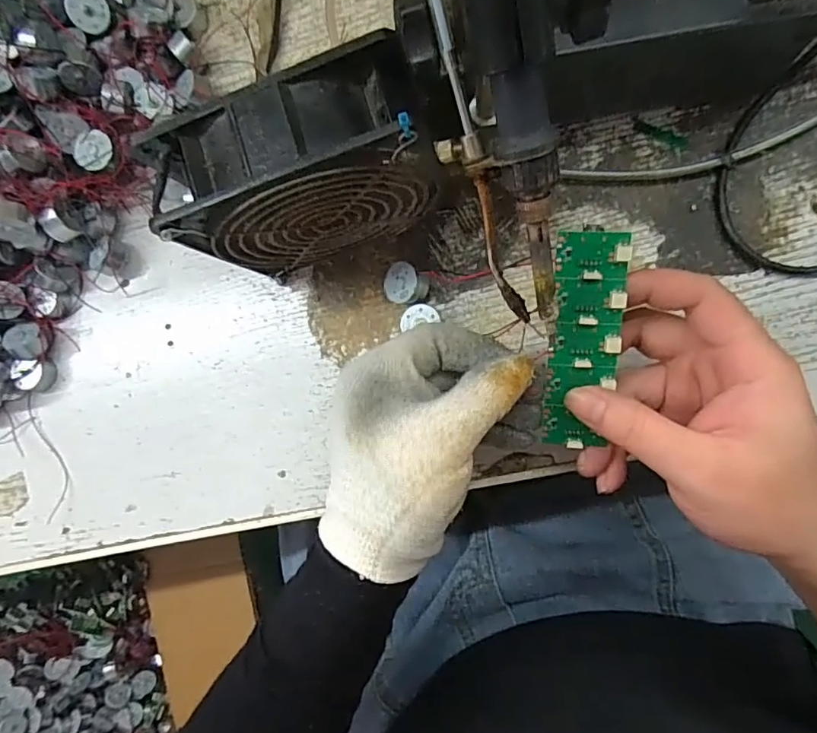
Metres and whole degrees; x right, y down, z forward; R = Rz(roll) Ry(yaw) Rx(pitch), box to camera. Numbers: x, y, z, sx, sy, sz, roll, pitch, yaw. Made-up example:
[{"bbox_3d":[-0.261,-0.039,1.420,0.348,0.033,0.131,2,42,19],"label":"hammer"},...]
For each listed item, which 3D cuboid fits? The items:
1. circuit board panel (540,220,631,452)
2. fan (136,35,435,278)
[{"bbox_3d":[0.078,-0.010,0.235,0.030,0.006,0.099,6,106,10],"label":"circuit board panel"},{"bbox_3d":[-0.044,-0.089,0.261,0.124,0.121,0.048,-16,88,10],"label":"fan"}]

